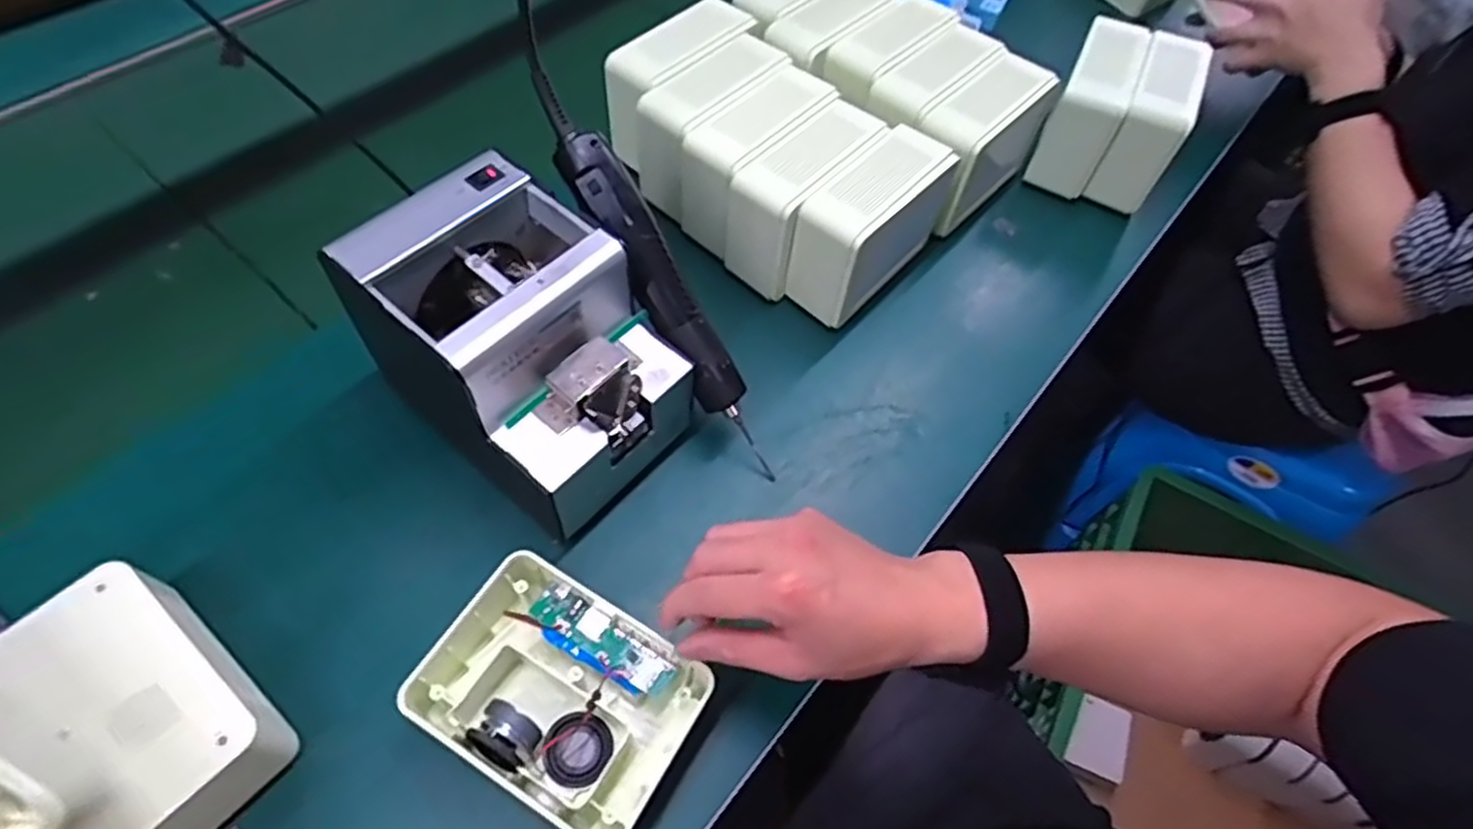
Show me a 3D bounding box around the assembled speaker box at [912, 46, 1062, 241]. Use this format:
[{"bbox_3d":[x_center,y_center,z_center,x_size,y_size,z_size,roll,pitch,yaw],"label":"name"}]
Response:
[{"bbox_3d":[0.208,-0.233,0.654,0.131,0.109,0.068,-39,68,-24],"label":"assembled speaker box"}]

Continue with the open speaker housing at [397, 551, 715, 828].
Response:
[{"bbox_3d":[-0.098,0.162,0.426,0.141,0.055,0.105,29,60,13],"label":"open speaker housing"}]

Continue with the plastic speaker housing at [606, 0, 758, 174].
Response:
[{"bbox_3d":[-0.052,-0.291,0.652,0.063,0.091,0.156,34,62,16],"label":"plastic speaker housing"}]

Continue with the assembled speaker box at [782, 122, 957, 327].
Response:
[{"bbox_3d":[0.109,-0.149,0.598,0.059,0.107,0.147,37,62,17],"label":"assembled speaker box"}]

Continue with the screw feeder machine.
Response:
[{"bbox_3d":[-0.131,-0.041,0.483,0.176,0.149,0.129,36,62,17],"label":"screw feeder machine"}]

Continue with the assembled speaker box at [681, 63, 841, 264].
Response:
[{"bbox_3d":[0.018,-0.212,0.615,0.062,0.088,0.141,38,63,18],"label":"assembled speaker box"}]

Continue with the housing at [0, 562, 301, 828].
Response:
[{"bbox_3d":[-0.313,0.162,0.391,0.149,0.065,0.096,39,63,19],"label":"housing"}]

